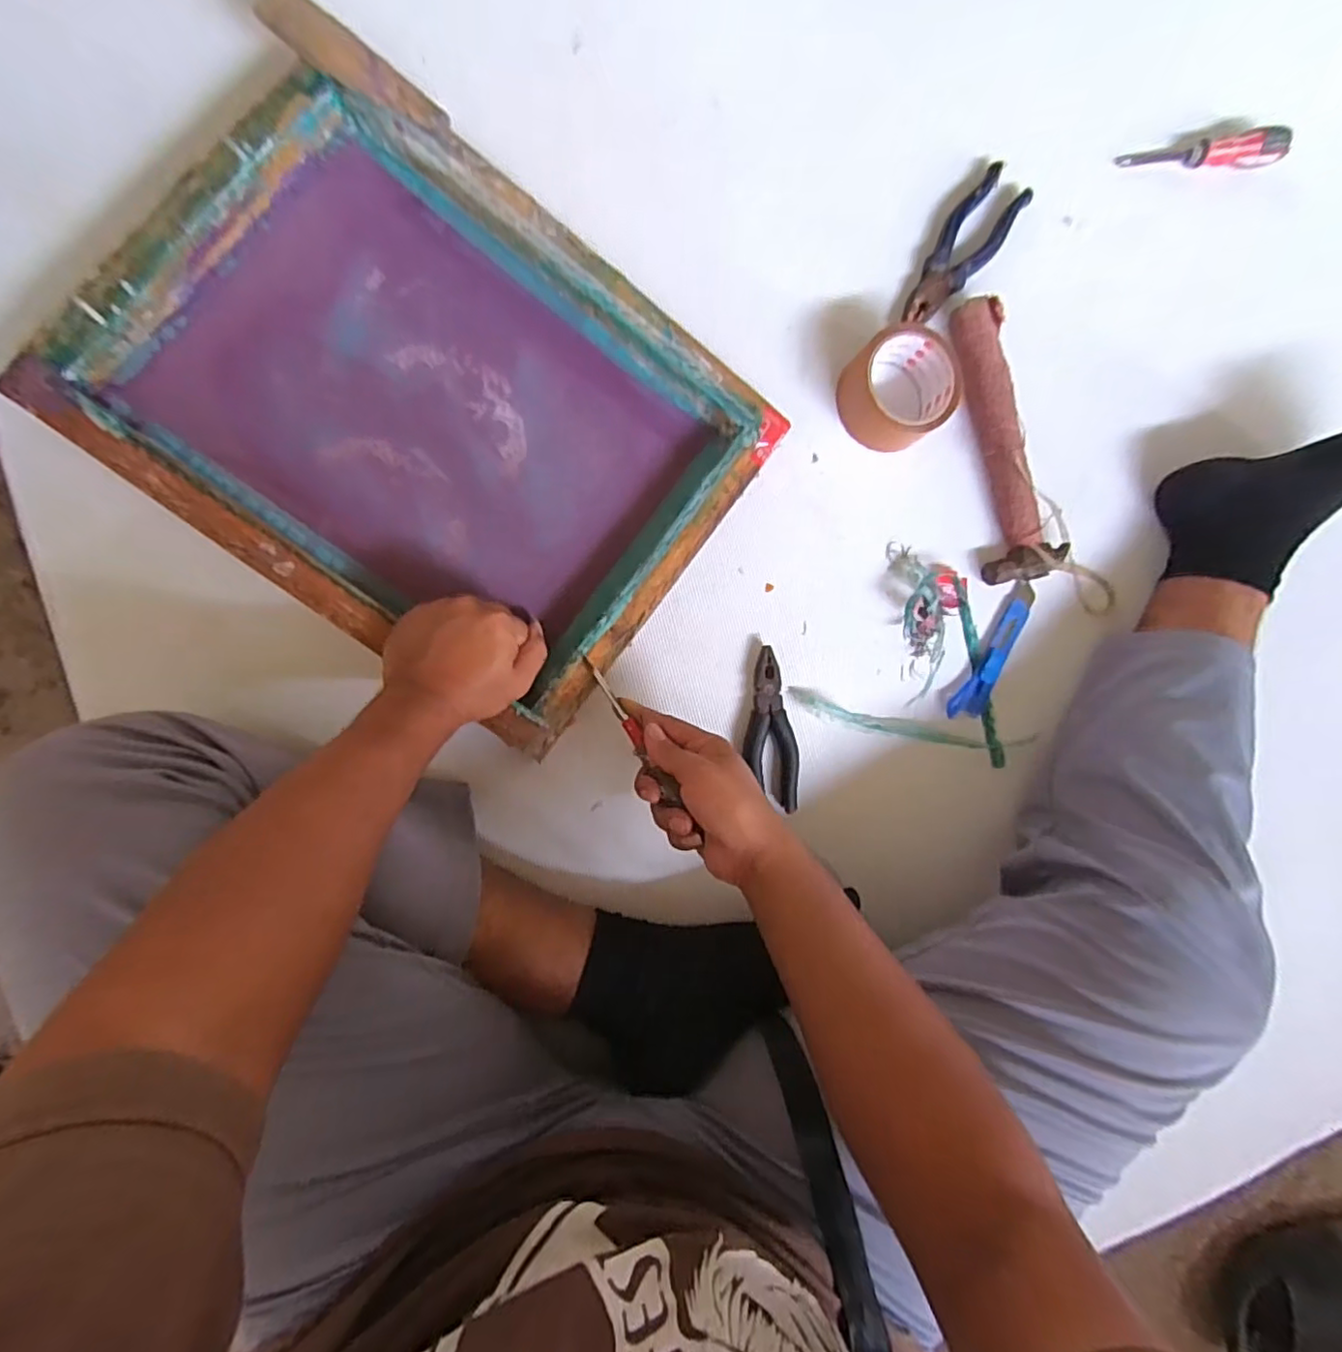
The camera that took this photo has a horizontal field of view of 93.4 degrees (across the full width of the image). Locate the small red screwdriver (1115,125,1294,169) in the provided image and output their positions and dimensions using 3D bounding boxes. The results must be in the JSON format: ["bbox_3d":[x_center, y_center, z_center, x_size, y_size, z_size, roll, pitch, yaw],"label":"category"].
[{"bbox_3d":[0.547,-0.532,0.646,0.180,0.032,0.034,-11,92,-9],"label":"small red screwdriver"}]

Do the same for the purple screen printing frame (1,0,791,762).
[{"bbox_3d":[-0.180,-0.205,0.499,0.443,0.057,0.351,36,85,-7],"label":"purple screen printing frame"}]

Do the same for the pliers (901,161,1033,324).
[{"bbox_3d":[0.282,-0.414,0.612,0.054,0.013,0.185,38,85,-7],"label":"pliers"}]

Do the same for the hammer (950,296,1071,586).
[{"bbox_3d":[0.326,-0.224,0.607,0.074,0.032,0.262,-9,92,-9],"label":"hammer"}]

